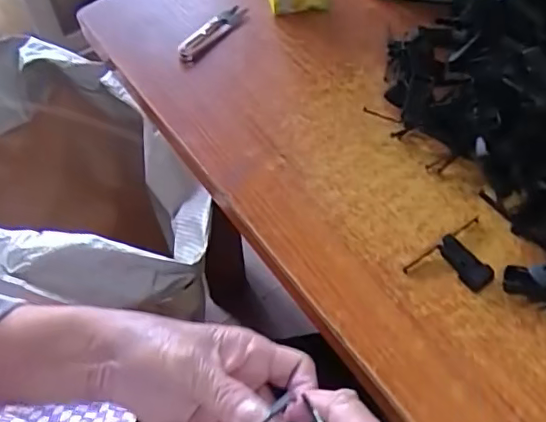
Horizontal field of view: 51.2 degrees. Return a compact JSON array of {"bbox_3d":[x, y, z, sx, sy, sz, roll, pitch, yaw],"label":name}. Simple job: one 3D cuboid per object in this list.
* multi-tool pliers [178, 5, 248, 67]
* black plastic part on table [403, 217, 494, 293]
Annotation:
[{"bbox_3d":[-0.065,-0.197,0.619,0.024,0.010,0.105,30,63,21],"label":"multi-tool pliers"},{"bbox_3d":[0.154,0.040,0.458,0.079,0.014,0.051,-32,61,-16],"label":"black plastic part on table"}]

